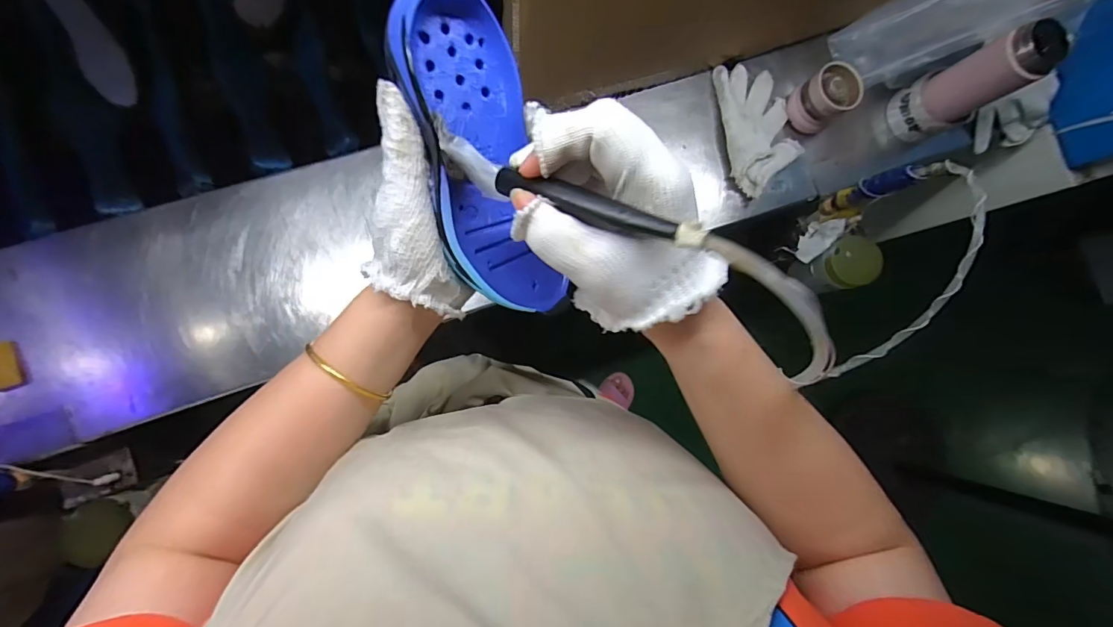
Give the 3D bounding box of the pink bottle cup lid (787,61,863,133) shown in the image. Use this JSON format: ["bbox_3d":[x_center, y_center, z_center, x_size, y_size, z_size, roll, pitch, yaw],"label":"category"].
[{"bbox_3d":[0.366,-0.293,0.633,0.077,0.059,0.062,-32,89,-10],"label":"pink bottle cup lid"}]

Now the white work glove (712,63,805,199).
[{"bbox_3d":[0.277,-0.257,0.641,0.101,0.025,0.179,-12,86,-9],"label":"white work glove"}]

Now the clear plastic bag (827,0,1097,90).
[{"bbox_3d":[0.498,-0.360,0.550,0.091,0.294,0.067,16,81,-36],"label":"clear plastic bag"}]

